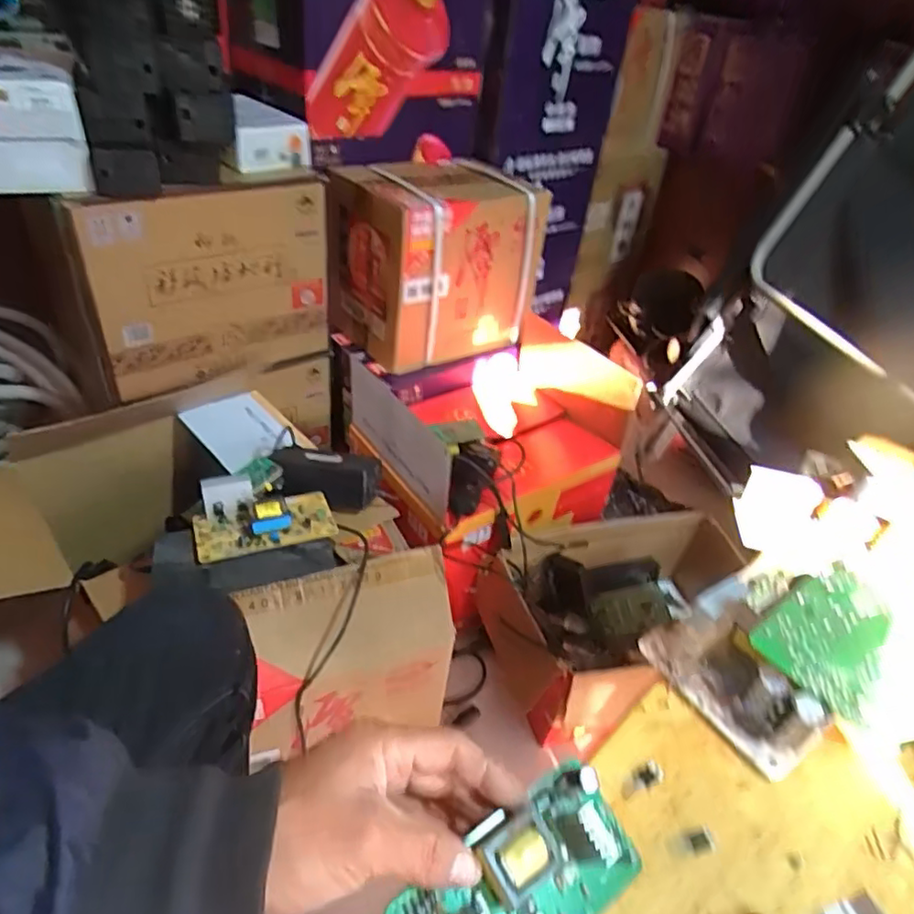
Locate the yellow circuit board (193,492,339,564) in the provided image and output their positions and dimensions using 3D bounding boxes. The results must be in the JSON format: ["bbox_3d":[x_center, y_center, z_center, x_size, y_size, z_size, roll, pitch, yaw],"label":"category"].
[{"bbox_3d":[-0.221,0.068,0.720,0.152,0.035,0.080,-11,42,-22],"label":"yellow circuit board"}]

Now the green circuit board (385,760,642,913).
[{"bbox_3d":[0.035,0.209,0.301,0.122,0.029,0.063,-22,69,-30],"label":"green circuit board"}]

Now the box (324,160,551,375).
[{"bbox_3d":[-0.040,-0.345,1.144,0.344,0.289,0.191,-21,46,-31],"label":"box"}]

